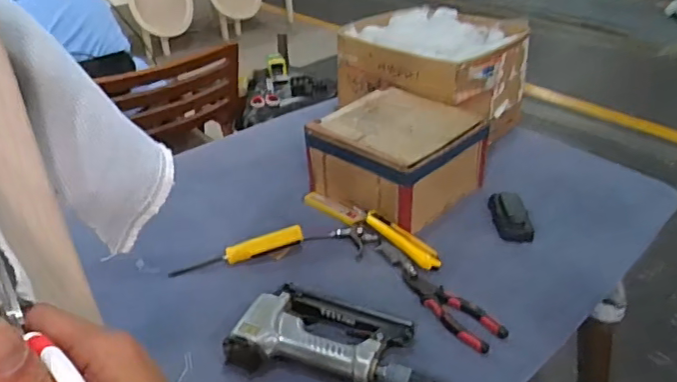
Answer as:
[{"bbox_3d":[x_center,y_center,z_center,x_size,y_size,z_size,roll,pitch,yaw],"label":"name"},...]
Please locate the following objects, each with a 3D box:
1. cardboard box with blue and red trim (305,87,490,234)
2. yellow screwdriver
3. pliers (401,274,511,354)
[{"bbox_3d":[0.098,-0.059,0.948,0.220,0.123,0.229,26,41,37],"label":"cardboard box with blue and red trim"},{"bbox_3d":[-0.146,0.085,0.822,0.191,0.030,0.032,-13,33,-18],"label":"yellow screwdriver"},{"bbox_3d":[0.143,0.149,0.733,0.052,0.019,0.148,-27,47,-32],"label":"pliers"}]

